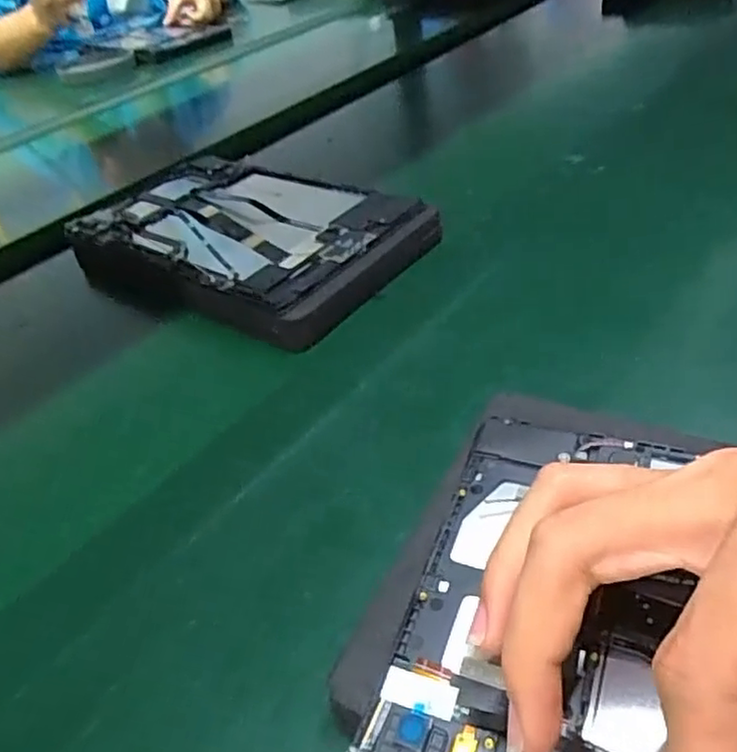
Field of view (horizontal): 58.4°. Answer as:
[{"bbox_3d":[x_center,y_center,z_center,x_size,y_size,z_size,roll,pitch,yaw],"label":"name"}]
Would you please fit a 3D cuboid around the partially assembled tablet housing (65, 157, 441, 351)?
[{"bbox_3d":[-0.094,-0.105,0.488,0.257,0.036,0.168,24,47,33],"label":"partially assembled tablet housing"}]

